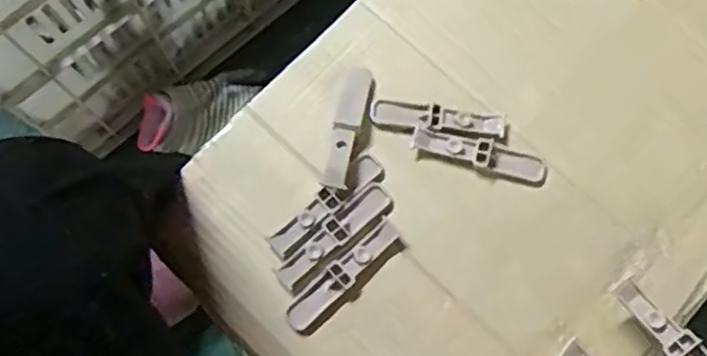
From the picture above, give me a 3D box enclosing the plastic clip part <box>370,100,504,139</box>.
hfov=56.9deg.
[{"bbox_3d":[0.064,-0.045,0.493,0.099,0.009,0.019,7,76,2],"label":"plastic clip part"}]

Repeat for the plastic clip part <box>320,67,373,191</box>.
[{"bbox_3d":[-0.004,-0.037,0.482,0.021,0.017,0.094,13,76,4],"label":"plastic clip part"}]

